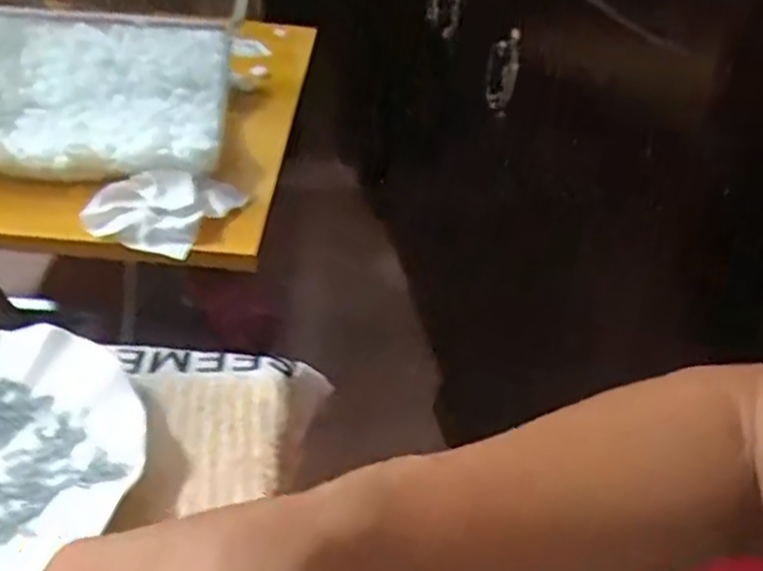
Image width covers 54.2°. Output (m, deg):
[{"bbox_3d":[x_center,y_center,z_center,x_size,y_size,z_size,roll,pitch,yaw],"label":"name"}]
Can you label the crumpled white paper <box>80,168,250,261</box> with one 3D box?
[{"bbox_3d":[-0.168,-0.065,0.572,0.090,0.028,0.104,15,35,13],"label":"crumpled white paper"}]

